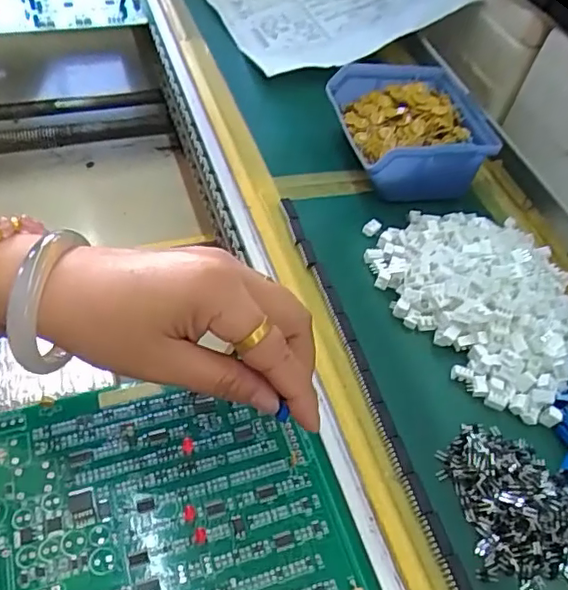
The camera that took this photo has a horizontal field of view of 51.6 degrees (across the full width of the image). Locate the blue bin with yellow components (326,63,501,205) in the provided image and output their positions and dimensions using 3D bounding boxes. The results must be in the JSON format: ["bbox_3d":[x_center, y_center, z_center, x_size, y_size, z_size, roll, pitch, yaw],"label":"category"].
[{"bbox_3d":[0.088,-0.118,0.418,0.098,0.042,0.102,-7,54,-12],"label":"blue bin with yellow components"}]

